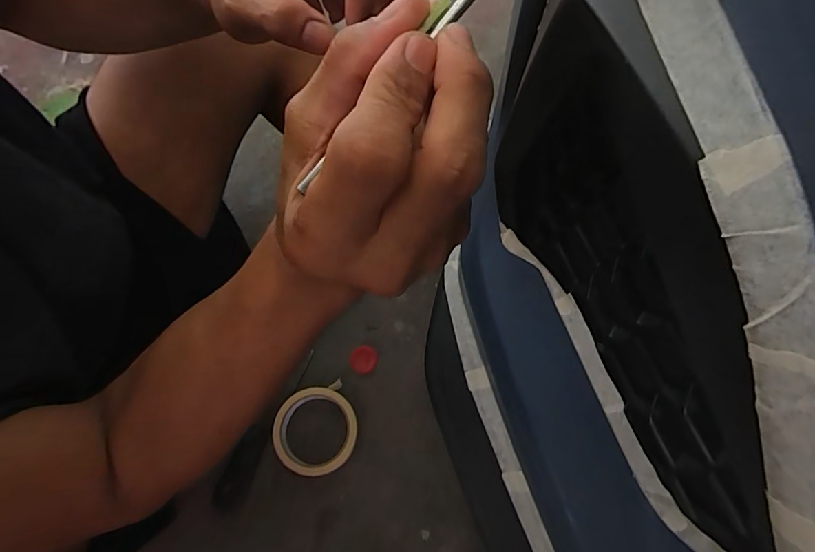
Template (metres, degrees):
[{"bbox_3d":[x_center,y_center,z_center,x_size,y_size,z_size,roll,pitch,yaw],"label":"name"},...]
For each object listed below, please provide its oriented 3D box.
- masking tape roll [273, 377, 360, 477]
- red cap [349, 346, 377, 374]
[{"bbox_3d":[-0.110,0.185,0.532,0.099,0.019,0.096,-1,67,1],"label":"masking tape roll"},{"bbox_3d":[-0.056,0.106,0.567,0.033,0.008,0.035,-1,67,1],"label":"red cap"}]

